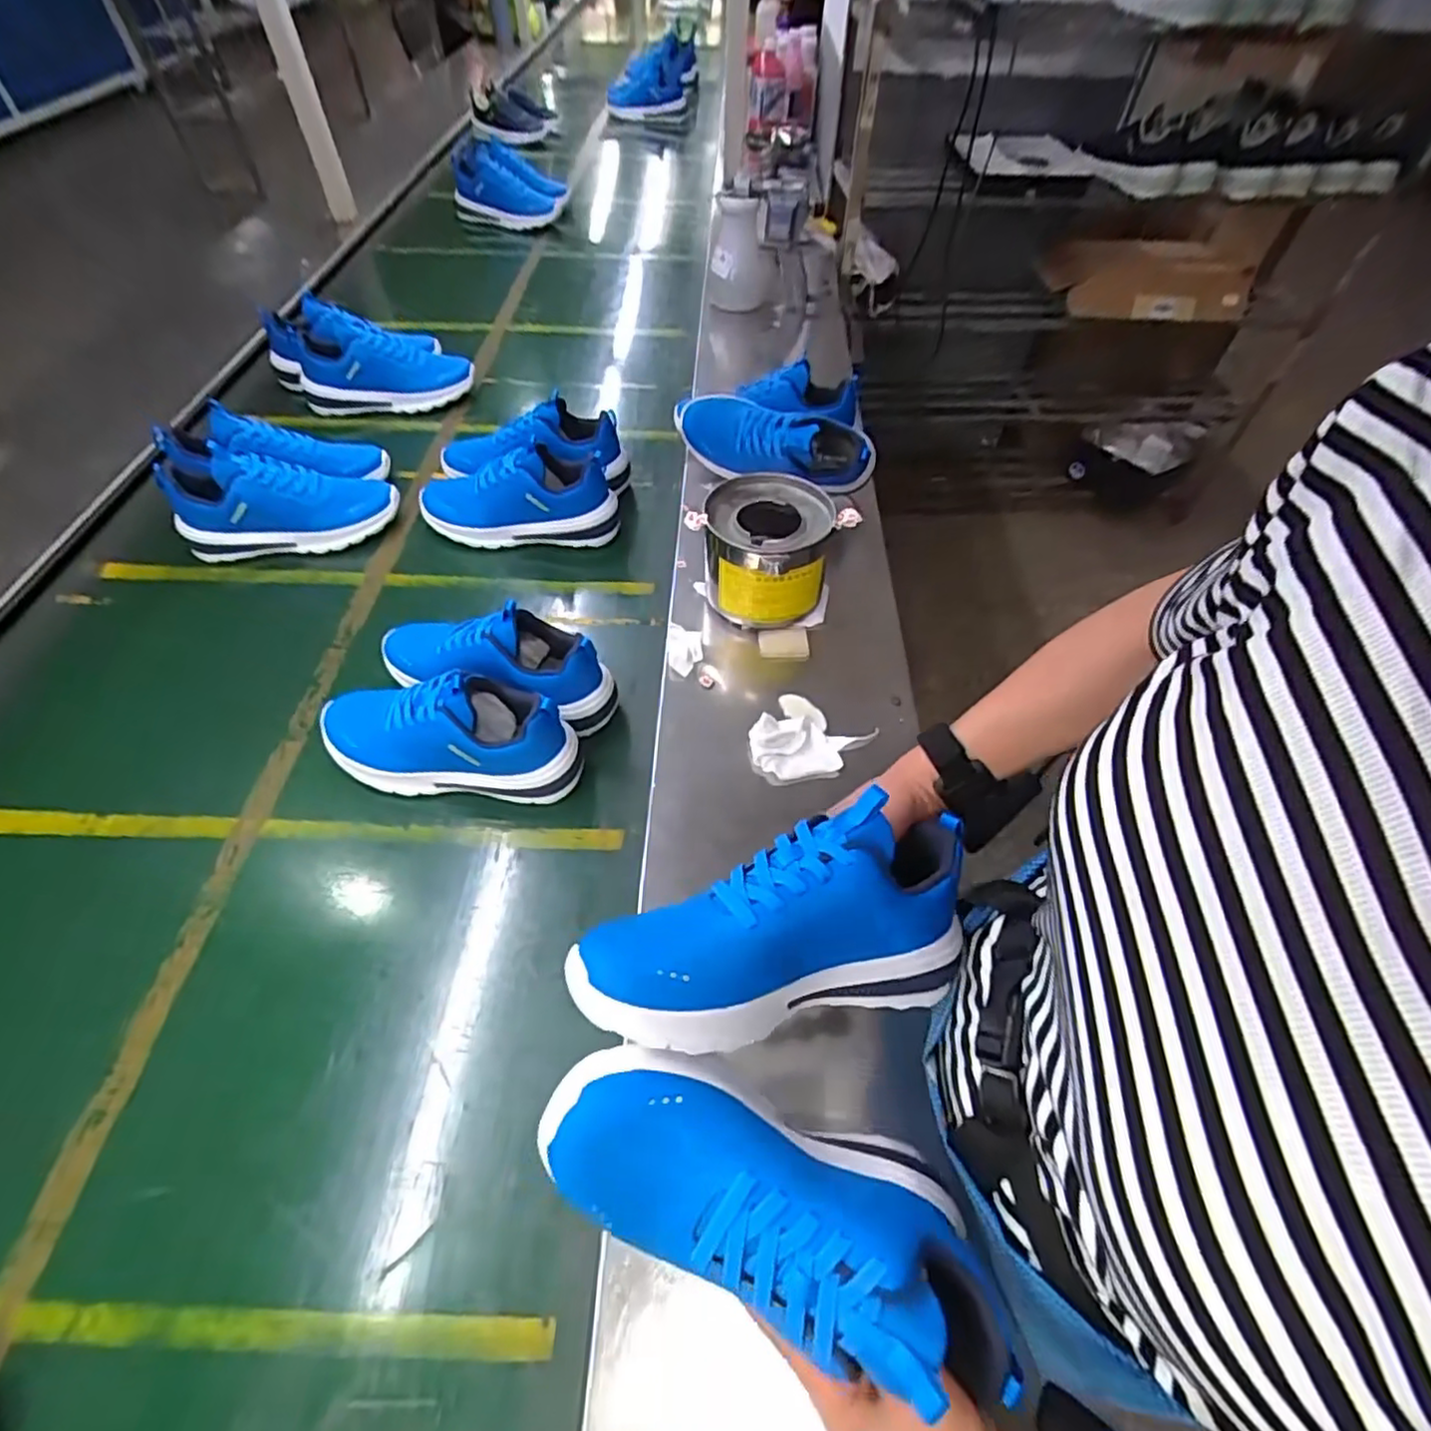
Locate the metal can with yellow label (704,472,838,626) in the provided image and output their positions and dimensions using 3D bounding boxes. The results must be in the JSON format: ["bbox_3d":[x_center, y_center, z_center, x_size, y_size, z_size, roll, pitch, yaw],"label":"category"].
[{"bbox_3d":[0.057,-0.186,0.766,0.135,0.109,0.159,-1,54,-2],"label":"metal can with yellow label"}]

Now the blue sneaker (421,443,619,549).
[{"bbox_3d":[-0.264,-0.289,0.894,0.262,0.130,0.094,4,54,2],"label":"blue sneaker"}]

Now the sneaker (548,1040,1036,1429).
[{"bbox_3d":[0.036,0.248,0.341,0.251,0.089,0.095,25,56,-3],"label":"sneaker"}]

